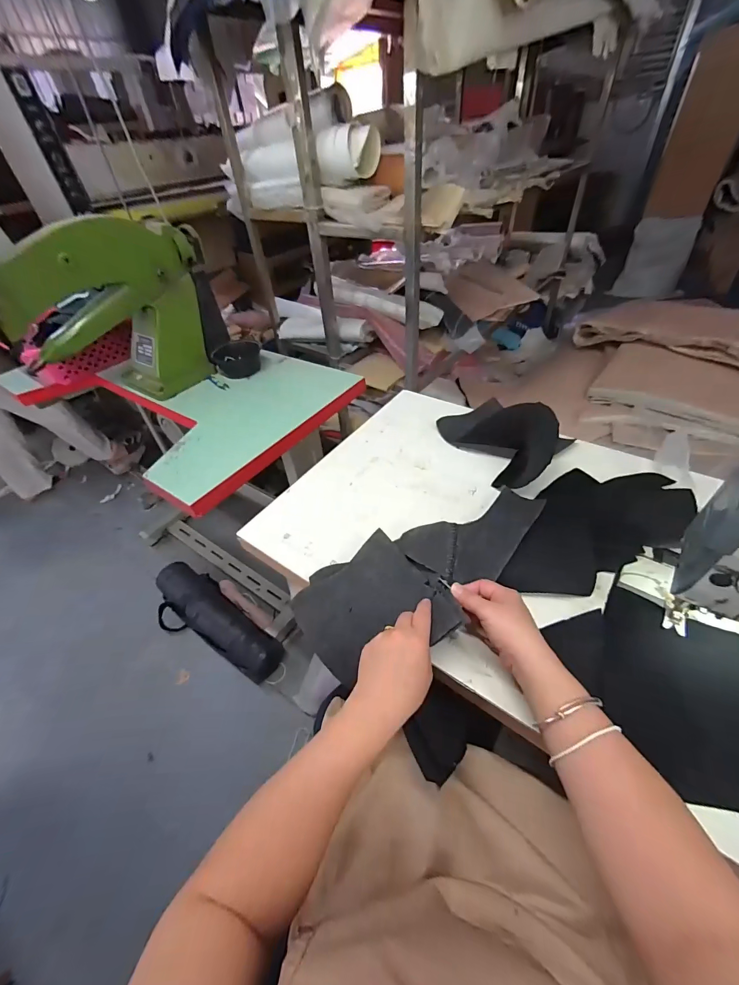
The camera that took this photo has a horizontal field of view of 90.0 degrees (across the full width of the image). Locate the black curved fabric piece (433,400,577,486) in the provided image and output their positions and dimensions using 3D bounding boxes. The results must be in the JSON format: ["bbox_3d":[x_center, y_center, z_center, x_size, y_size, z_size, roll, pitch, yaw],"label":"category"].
[{"bbox_3d":[0.219,-0.120,0.661,0.082,0.137,0.235,-21,46,-15],"label":"black curved fabric piece"}]

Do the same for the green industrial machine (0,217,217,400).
[{"bbox_3d":[-0.580,-0.413,0.885,0.450,0.350,0.132,-33,50,-25],"label":"green industrial machine"}]

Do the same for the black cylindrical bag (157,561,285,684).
[{"bbox_3d":[-0.550,0.411,1.224,0.558,0.145,0.207,28,54,30],"label":"black cylindrical bag"}]

